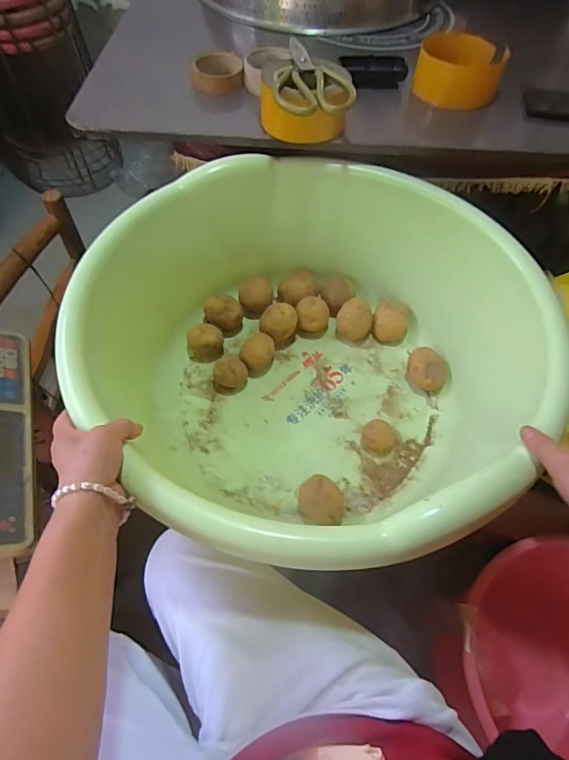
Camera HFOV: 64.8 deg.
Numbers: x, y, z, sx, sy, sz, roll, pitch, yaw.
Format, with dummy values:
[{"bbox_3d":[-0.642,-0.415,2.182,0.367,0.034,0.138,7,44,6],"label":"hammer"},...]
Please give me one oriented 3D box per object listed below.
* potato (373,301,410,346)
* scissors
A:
[{"bbox_3d":[0.177,-0.095,0.751,0.058,0.049,0.055,1,58,-1],"label":"potato"},{"bbox_3d":[0.040,-0.416,0.611,0.107,0.019,0.172,3,58,1],"label":"scissors"}]

